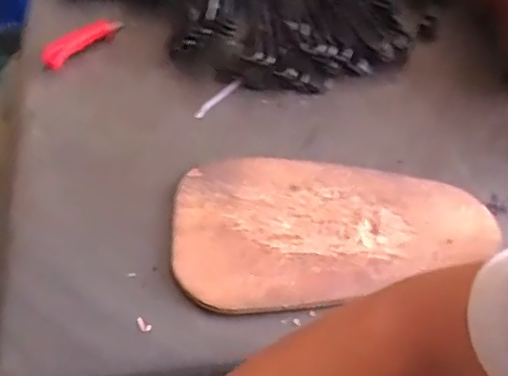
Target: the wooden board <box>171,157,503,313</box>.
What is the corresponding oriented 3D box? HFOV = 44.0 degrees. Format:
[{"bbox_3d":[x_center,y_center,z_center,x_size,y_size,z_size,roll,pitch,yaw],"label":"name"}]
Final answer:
[{"bbox_3d":[0.089,0.042,0.700,0.349,0.022,0.200,-5,49,-7],"label":"wooden board"}]

